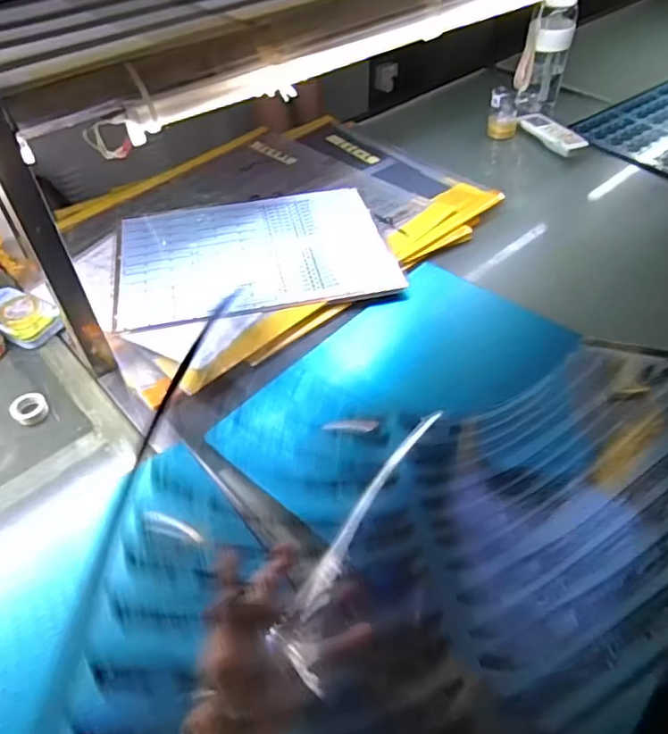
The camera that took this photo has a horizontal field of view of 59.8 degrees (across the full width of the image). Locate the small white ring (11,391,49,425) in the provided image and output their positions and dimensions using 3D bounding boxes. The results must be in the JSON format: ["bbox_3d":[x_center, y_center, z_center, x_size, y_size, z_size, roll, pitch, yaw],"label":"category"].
[{"bbox_3d":[-0.348,0.047,0.664,0.037,0.014,0.042,-24,52,-19],"label":"small white ring"}]

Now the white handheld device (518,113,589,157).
[{"bbox_3d":[0.405,-0.442,1.085,0.047,0.022,0.172,-15,49,-12],"label":"white handheld device"}]

